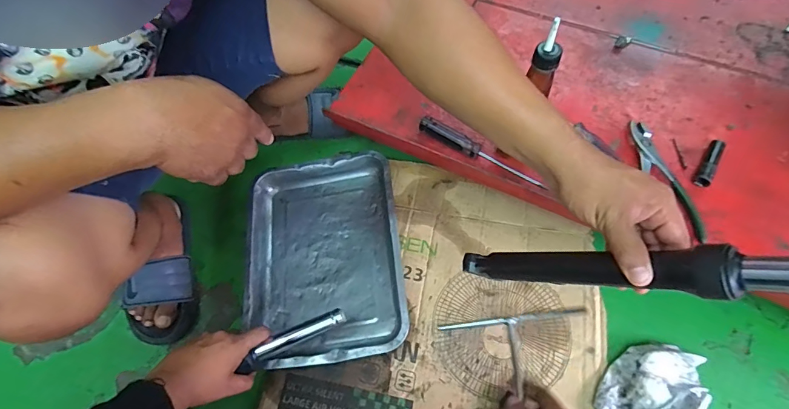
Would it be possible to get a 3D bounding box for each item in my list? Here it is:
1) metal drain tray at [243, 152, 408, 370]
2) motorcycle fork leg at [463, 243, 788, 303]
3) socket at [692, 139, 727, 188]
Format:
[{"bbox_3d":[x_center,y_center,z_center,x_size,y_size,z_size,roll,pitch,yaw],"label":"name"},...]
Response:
[{"bbox_3d":[-0.124,0.078,0.694,0.259,0.060,0.351,-7,63,0],"label":"metal drain tray"},{"bbox_3d":[0.221,0.059,0.366,0.037,0.396,0.038,39,65,-23],"label":"motorcycle fork leg"},{"bbox_3d":[0.452,-0.059,0.579,0.020,0.019,0.077,31,70,19],"label":"socket"}]

